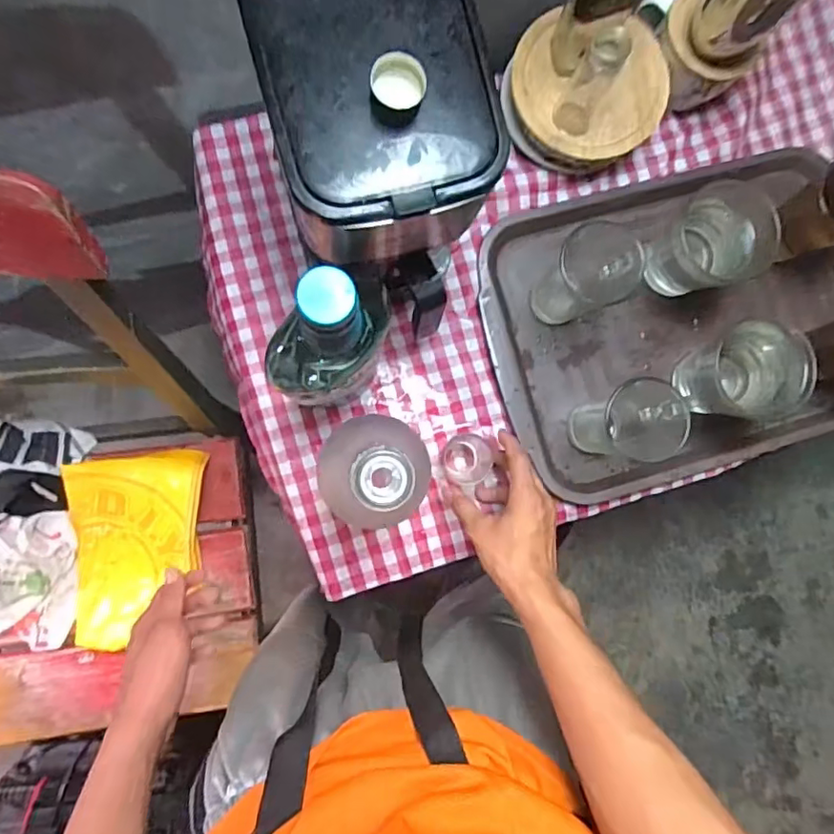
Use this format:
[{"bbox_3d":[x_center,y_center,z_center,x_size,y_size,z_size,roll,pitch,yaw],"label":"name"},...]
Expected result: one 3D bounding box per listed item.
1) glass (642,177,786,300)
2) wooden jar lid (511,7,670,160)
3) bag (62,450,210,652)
[{"bbox_3d":[0.284,-0.171,0.563,0.088,0.104,0.085,-14,87,-7],"label":"glass"},{"bbox_3d":[0.171,-0.324,0.550,0.150,0.026,0.137,0,89,-5],"label":"wooden jar lid"},{"bbox_3d":[-0.366,0.178,0.748,0.160,0.054,0.257,1,87,-6],"label":"bag"}]

